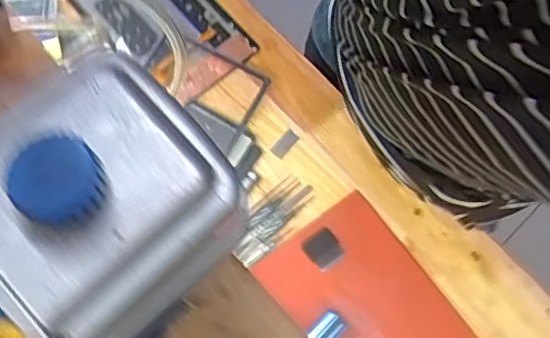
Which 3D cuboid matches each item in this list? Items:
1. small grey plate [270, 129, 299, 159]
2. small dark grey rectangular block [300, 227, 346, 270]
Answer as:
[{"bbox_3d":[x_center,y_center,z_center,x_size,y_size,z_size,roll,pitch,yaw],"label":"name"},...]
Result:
[{"bbox_3d":[0.012,-0.030,0.719,0.018,0.004,0.037,40,75,10],"label":"small grey plate"},{"bbox_3d":[0.055,0.091,0.683,0.038,0.004,0.039,-34,77,-12],"label":"small dark grey rectangular block"}]

